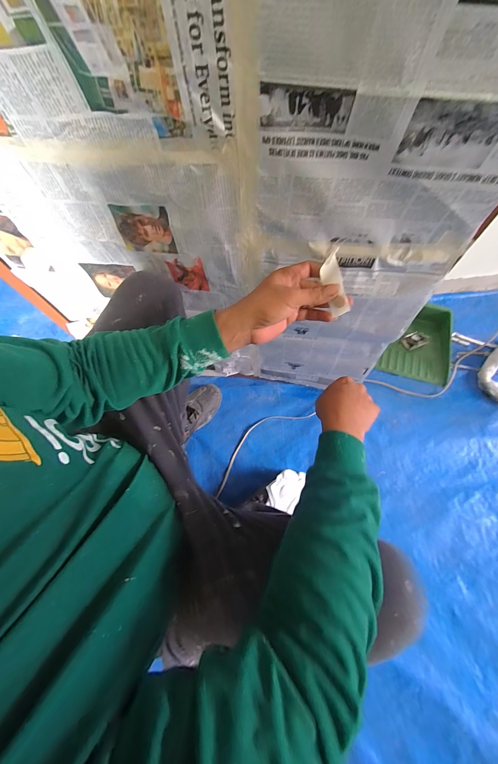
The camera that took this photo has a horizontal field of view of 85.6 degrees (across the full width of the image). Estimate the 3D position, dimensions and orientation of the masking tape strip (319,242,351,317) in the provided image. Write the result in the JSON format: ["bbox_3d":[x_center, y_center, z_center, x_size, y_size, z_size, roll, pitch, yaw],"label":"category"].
[{"bbox_3d":[0.107,-0.123,0.337,0.020,0.027,0.080,-21,107,-6],"label":"masking tape strip"}]

